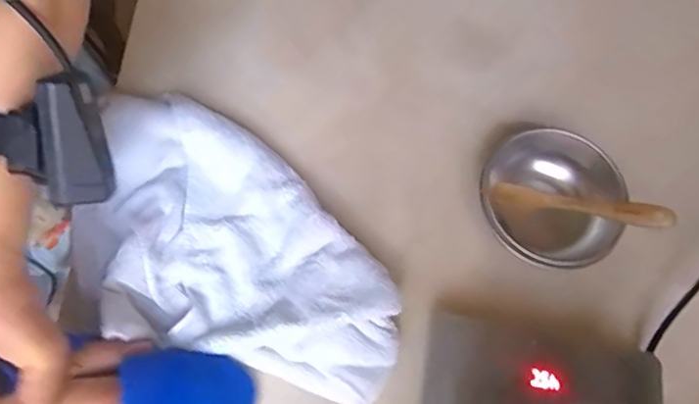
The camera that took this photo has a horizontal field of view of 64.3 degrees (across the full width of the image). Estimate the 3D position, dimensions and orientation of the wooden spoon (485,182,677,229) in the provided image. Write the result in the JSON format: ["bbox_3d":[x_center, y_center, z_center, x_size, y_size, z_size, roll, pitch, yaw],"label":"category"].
[{"bbox_3d":[0.188,0.003,0.466,0.145,0.015,0.021,10,66,34],"label":"wooden spoon"}]

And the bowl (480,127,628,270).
[{"bbox_3d":[0.168,-0.002,0.469,0.110,0.029,0.117,2,69,-5],"label":"bowl"}]

